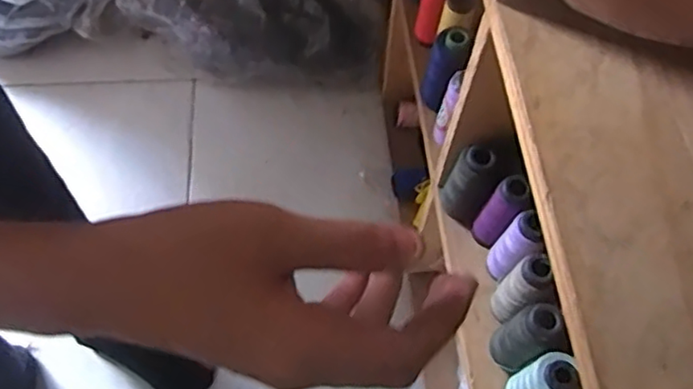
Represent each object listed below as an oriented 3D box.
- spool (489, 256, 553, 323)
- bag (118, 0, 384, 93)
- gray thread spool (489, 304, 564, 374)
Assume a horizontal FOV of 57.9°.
[{"bbox_3d":[0.174,0.096,0.635,0.034,0.116,0.041,41,70,17],"label":"spool"},{"bbox_3d":[-0.167,-0.365,1.208,0.476,0.169,0.300,-1,64,-1],"label":"bag"},{"bbox_3d":[0.171,0.139,0.611,0.040,0.105,0.041,0,64,-1],"label":"gray thread spool"}]

